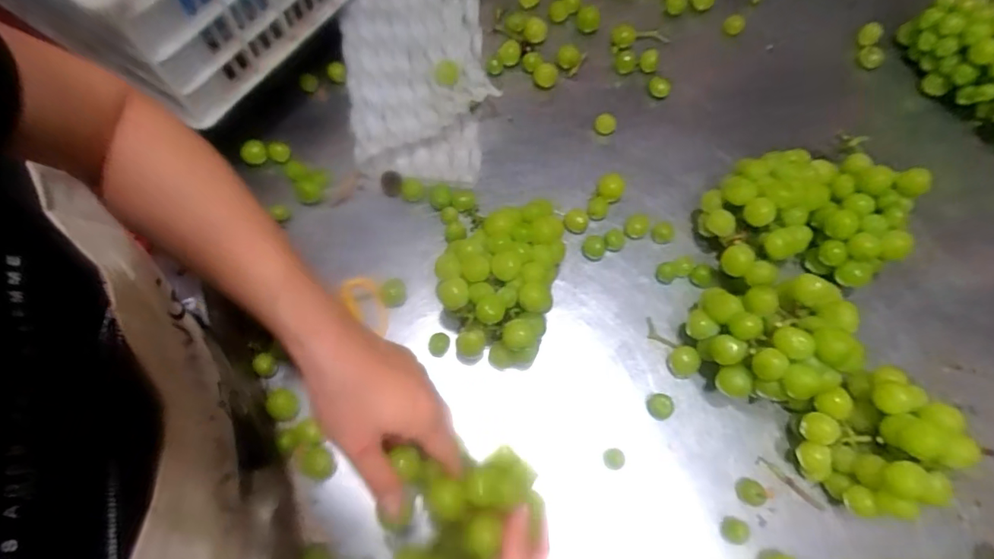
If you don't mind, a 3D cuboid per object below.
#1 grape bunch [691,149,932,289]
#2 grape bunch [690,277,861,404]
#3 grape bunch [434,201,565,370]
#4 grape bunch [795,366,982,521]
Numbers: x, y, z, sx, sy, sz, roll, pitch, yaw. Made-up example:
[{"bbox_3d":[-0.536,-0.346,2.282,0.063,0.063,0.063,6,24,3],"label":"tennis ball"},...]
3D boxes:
[{"bbox_3d":[0.314,-0.059,0.526,0.204,0.082,0.132,-3,70,-4],"label":"grape bunch"},{"bbox_3d":[0.237,0.058,0.461,0.106,0.103,0.098,1,70,-2],"label":"grape bunch"},{"bbox_3d":[0.002,-0.001,0.497,0.111,0.082,0.149,6,70,0],"label":"grape bunch"},{"bbox_3d":[0.315,0.138,0.435,0.099,0.099,0.106,1,70,-2],"label":"grape bunch"}]

